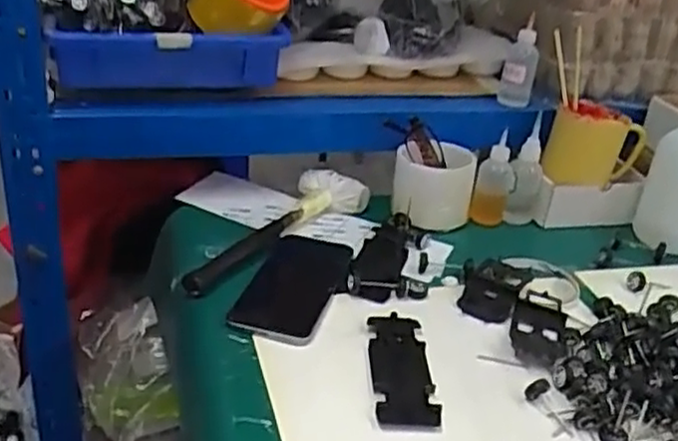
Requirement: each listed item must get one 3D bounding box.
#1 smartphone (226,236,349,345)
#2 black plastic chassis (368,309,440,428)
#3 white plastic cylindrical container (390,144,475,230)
[{"bbox_3d":[-0.041,0.057,0.675,0.081,0.010,0.163,12,29,11],"label":"smartphone"},{"bbox_3d":[0.049,0.115,0.581,0.047,0.007,0.129,4,28,-5],"label":"black plastic chassis"},{"bbox_3d":[0.104,-0.037,0.807,0.090,0.074,0.065,9,28,4],"label":"white plastic cylindrical container"}]

